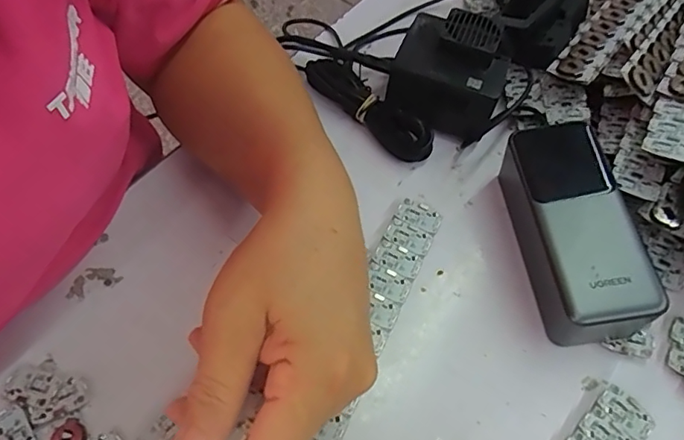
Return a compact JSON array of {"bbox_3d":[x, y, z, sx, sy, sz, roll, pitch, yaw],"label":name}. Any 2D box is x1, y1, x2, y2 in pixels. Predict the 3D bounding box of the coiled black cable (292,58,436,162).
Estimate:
[{"bbox_3d":[0.020,-0.084,0.378,0.114,0.026,0.029,38,66,17],"label":"coiled black cable"}]

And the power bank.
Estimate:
[{"bbox_3d":[0.137,0.007,0.315,0.061,0.055,0.133,-3,61,-4],"label":"power bank"}]

